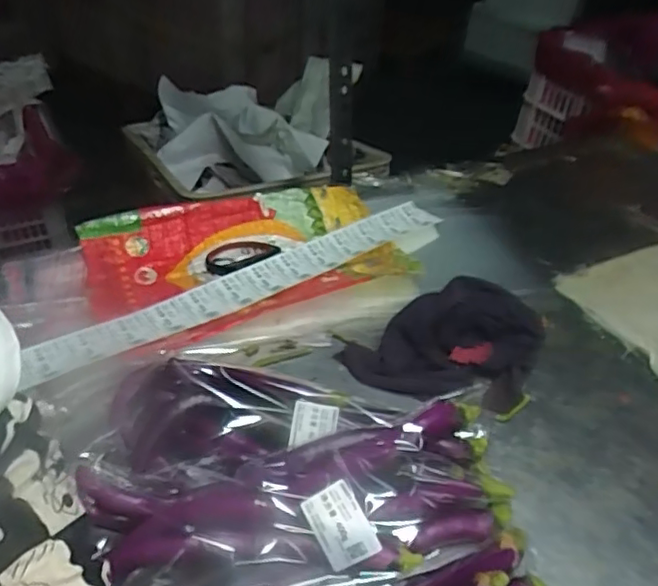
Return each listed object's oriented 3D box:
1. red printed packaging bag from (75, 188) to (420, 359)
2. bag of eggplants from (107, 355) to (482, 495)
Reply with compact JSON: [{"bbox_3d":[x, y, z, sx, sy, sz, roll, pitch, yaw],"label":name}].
[{"bbox_3d":[-0.085,-0.049,0.737,0.396,0.045,0.211,-19,49,-25],"label":"red printed packaging bag"},{"bbox_3d":[-0.036,0.126,0.522,0.319,0.088,0.114,10,43,3],"label":"bag of eggplants"}]

